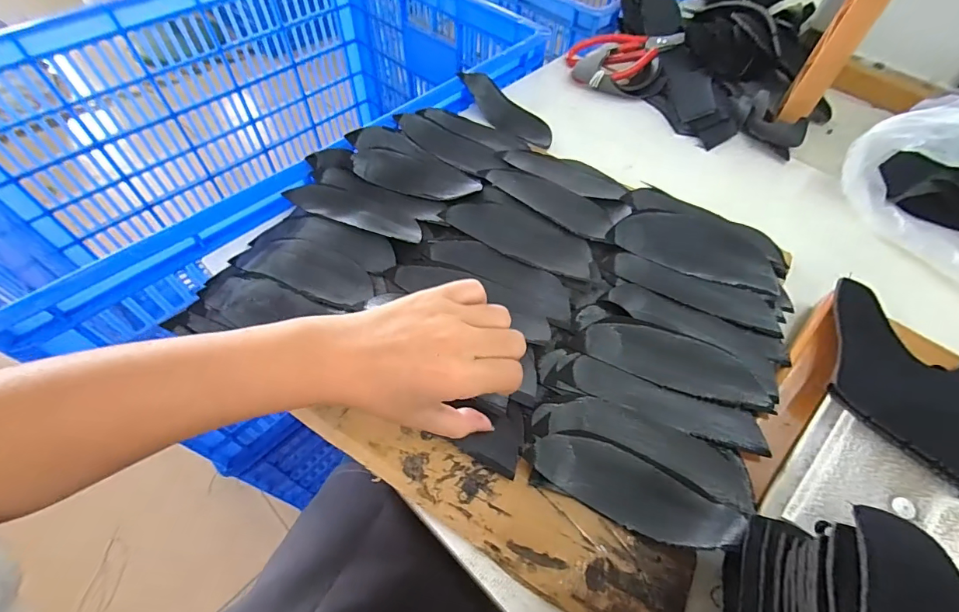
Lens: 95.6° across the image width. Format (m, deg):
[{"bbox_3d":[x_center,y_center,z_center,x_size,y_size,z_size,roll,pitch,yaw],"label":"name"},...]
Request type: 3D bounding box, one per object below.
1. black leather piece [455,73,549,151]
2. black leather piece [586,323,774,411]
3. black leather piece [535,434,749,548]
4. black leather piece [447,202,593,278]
[{"bbox_3d":[0.035,-0.226,0.505,0.129,0.021,0.050,44,64,10],"label":"black leather piece"},{"bbox_3d":[0.146,0.040,0.323,0.128,0.004,0.044,18,57,10],"label":"black leather piece"},{"bbox_3d":[0.095,0.112,0.271,0.119,0.017,0.043,27,59,15],"label":"black leather piece"},{"bbox_3d":[0.037,-0.064,0.385,0.133,0.004,0.052,22,58,12],"label":"black leather piece"}]

